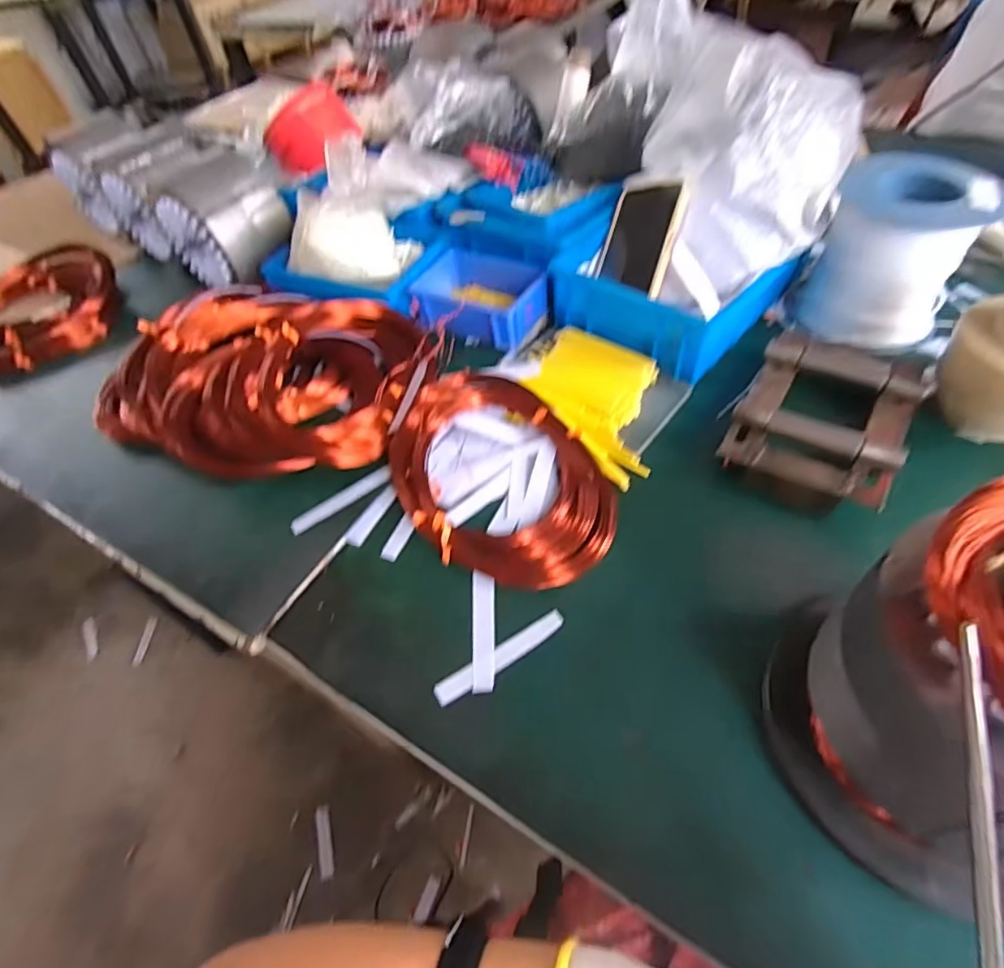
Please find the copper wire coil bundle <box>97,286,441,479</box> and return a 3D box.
[{"bbox_3d":[-0.264,-0.126,0.592,0.341,0.087,0.237,21,58,22],"label":"copper wire coil bundle"}]

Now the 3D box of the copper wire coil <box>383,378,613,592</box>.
[{"bbox_3d":[-0.004,-0.017,0.497,0.171,0.049,0.239,-29,54,-14],"label":"copper wire coil"}]

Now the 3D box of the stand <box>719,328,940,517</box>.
[{"bbox_3d":[0.297,-0.065,0.512,0.135,0.048,0.203,27,60,25],"label":"stand"}]

